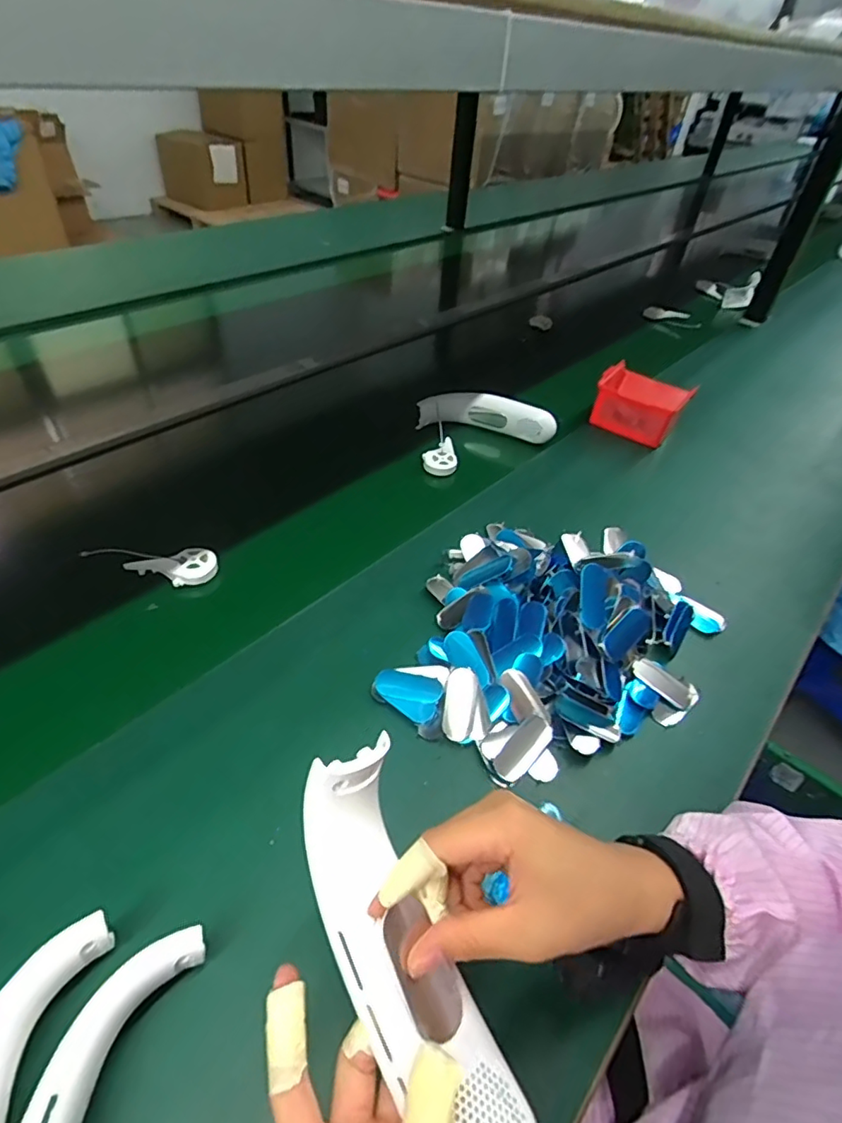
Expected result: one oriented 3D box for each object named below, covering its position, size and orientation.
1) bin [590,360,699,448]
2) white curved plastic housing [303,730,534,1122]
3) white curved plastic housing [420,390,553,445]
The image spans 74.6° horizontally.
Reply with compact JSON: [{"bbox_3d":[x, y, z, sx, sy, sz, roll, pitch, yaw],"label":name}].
[{"bbox_3d":[0.337,-0.243,0.850,0.124,0.062,0.121,28,49,21],"label":"bin"},{"bbox_3d":[-0.005,0.184,0.254,0.053,0.036,0.188,-22,75,-25],"label":"white curved plastic housing"},{"bbox_3d":[0.097,-0.214,0.808,0.194,0.043,0.041,13,45,7],"label":"white curved plastic housing"}]

